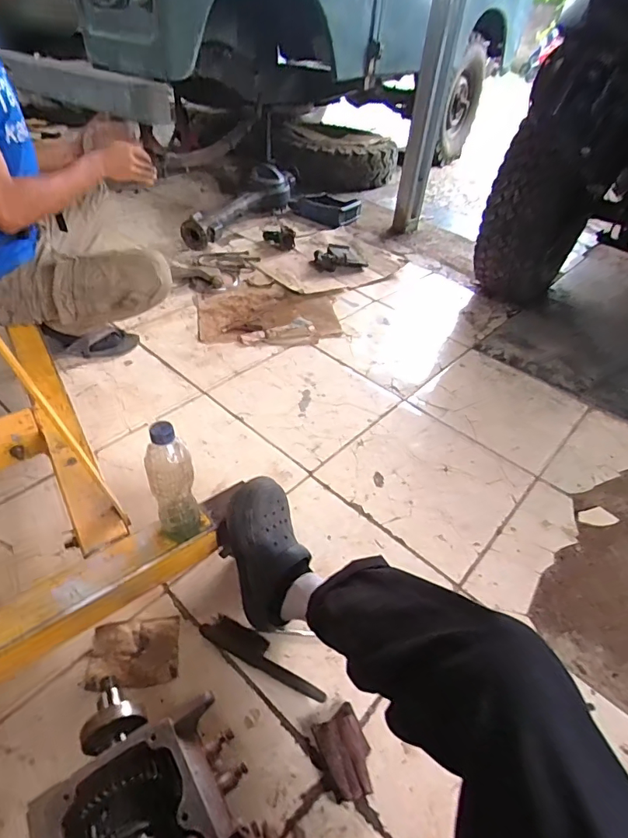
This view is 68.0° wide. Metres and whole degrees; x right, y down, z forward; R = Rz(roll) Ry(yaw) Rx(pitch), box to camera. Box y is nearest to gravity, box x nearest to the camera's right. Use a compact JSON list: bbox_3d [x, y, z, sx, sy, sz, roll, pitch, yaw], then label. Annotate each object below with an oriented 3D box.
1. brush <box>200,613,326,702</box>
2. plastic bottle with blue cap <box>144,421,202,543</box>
[{"bbox_3d":[-0.085,0.401,0.787,0.229,0.030,0.045,23,46,15],"label":"brush"},{"bbox_3d":[-0.212,0.098,0.703,0.065,0.219,0.065,-10,45,-17],"label":"plastic bottle with blue cap"}]

